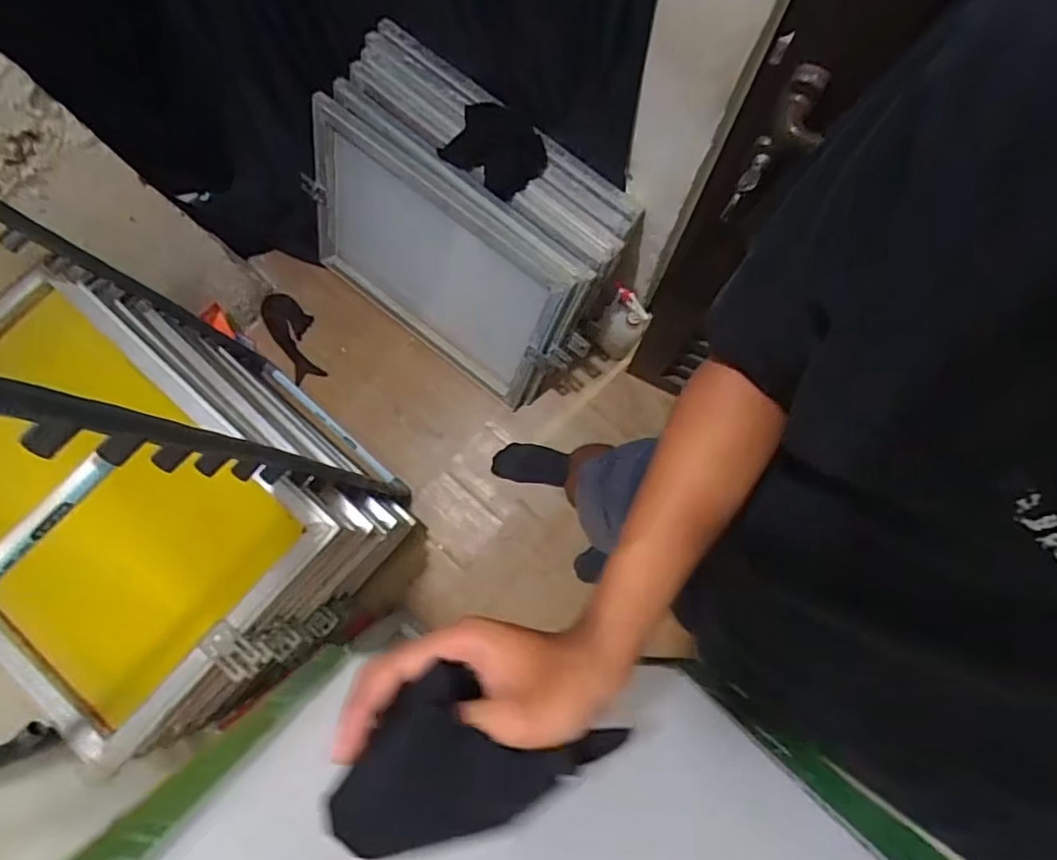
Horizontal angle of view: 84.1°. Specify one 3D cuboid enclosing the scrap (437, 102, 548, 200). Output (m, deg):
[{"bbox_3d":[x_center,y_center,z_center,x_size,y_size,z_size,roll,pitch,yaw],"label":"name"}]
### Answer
[{"bbox_3d":[-0.059,-0.568,1.177,0.195,0.043,0.156,33,82,6],"label":"scrap"}]

